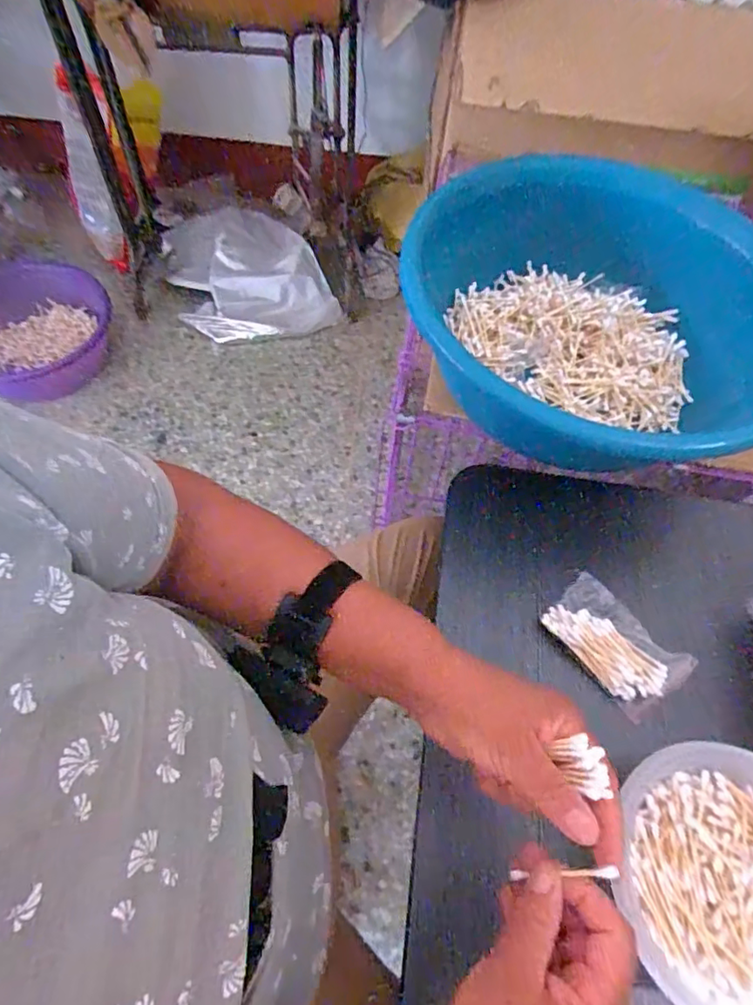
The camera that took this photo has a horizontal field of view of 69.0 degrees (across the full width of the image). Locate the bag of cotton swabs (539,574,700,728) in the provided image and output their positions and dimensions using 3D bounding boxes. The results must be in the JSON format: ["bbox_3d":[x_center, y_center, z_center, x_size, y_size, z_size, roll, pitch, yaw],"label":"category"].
[{"bbox_3d":[0.210,0.126,0.487,0.068,0.018,0.117,-45,69,-6],"label":"bag of cotton swabs"}]

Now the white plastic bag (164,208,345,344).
[{"bbox_3d":[-0.296,-0.540,1.310,0.366,0.158,0.330,-12,61,-10],"label":"white plastic bag"}]

